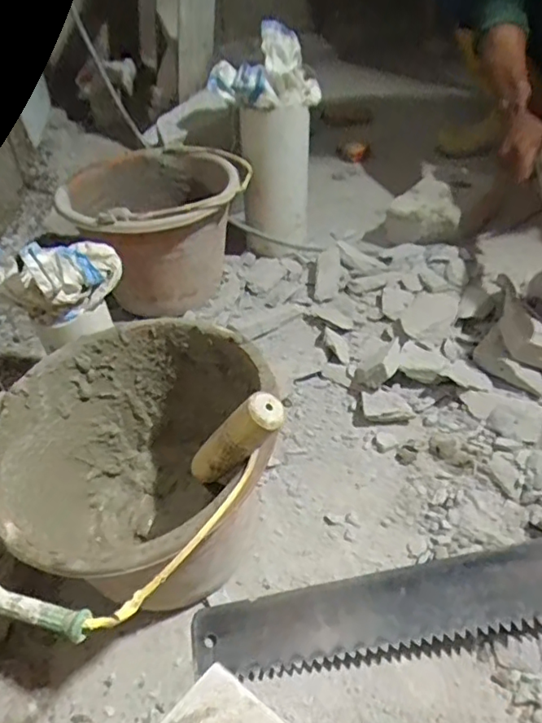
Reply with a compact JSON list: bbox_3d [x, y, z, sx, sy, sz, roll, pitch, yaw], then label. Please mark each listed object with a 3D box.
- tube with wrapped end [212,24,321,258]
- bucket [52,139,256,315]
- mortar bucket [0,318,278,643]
[{"bbox_3d":[0.002,-0.351,0.960,0.119,0.328,0.142,-35,48,-27],"label":"tube with wrapped end"},{"bbox_3d":[-0.182,-0.222,0.953,0.273,0.201,0.301,-13,42,-6],"label":"bucket"},{"bbox_3d":[-0.113,0.136,0.554,0.256,0.203,0.326,-7,41,1],"label":"mortar bucket"}]

